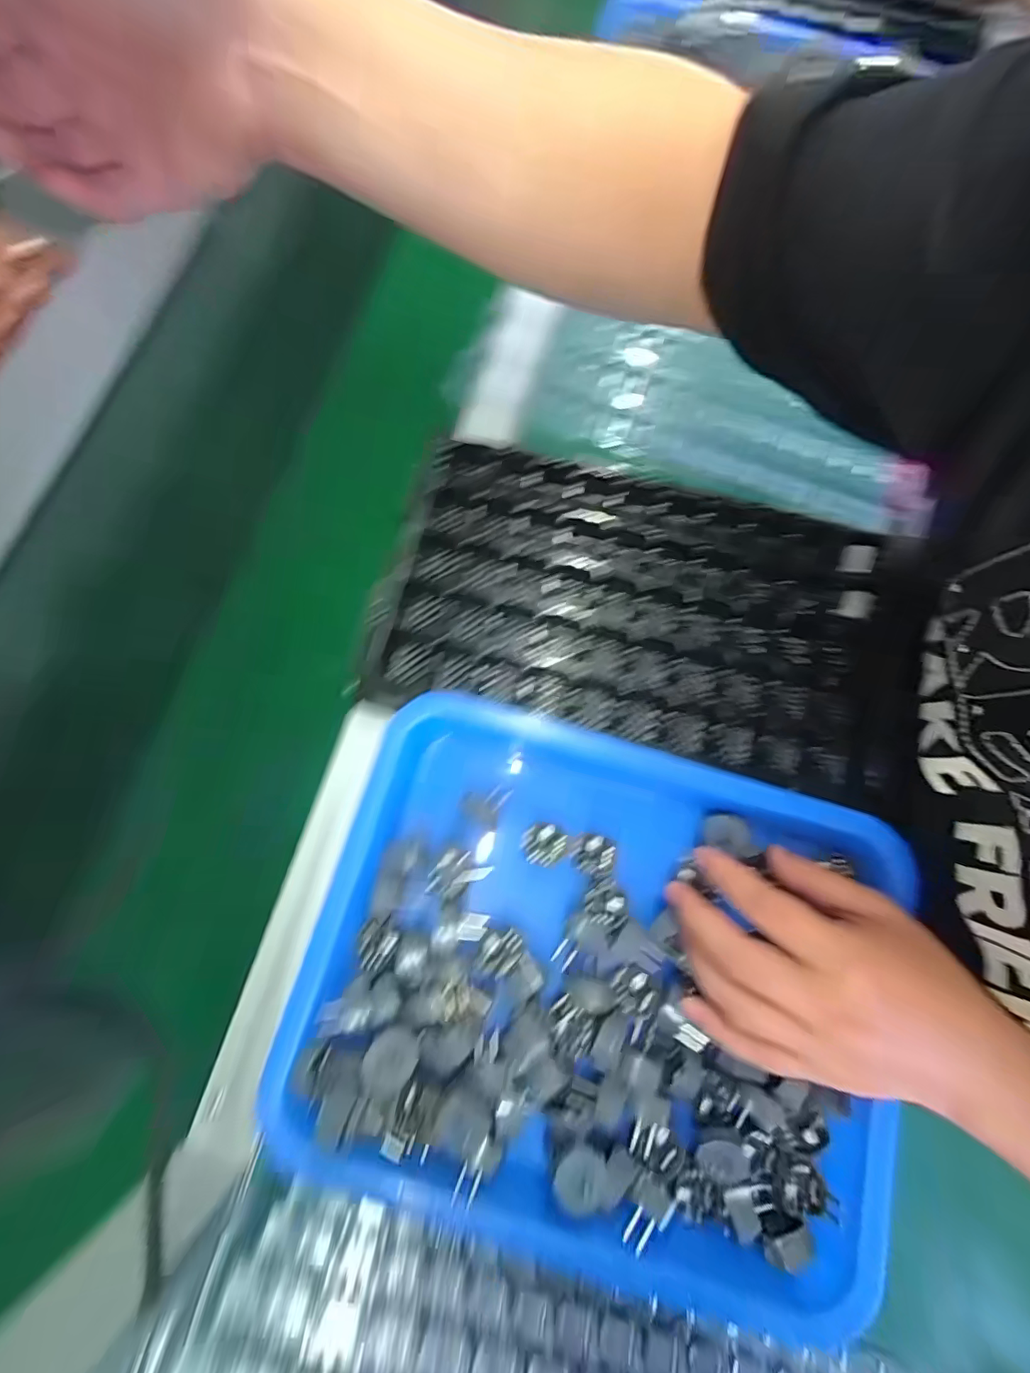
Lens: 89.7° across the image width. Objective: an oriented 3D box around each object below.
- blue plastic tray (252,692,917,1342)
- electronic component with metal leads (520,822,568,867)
[{"bbox_3d":[0.054,0.165,0.301,0.337,0.047,0.262,16,76,4],"label":"blue plastic tray"},{"bbox_3d":[0.018,0.099,0.325,0.025,0.011,0.026,0,76,0],"label":"electronic component with metal leads"}]

